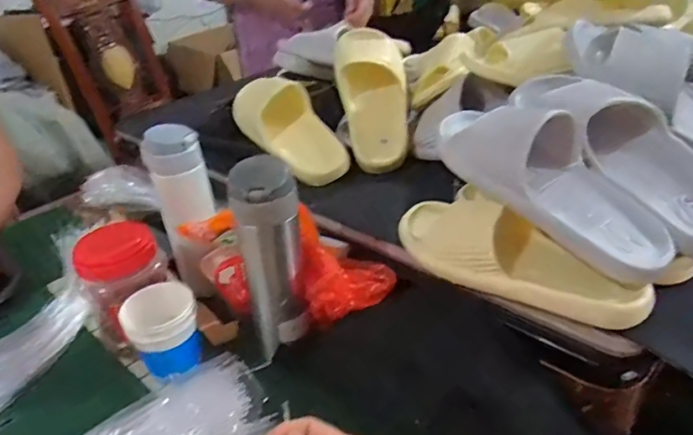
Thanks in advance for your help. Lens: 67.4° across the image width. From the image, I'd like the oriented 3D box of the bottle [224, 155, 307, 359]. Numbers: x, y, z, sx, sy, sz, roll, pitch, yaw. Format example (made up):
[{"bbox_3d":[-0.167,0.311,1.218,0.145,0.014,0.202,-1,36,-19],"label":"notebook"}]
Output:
[{"bbox_3d":[-0.075,0.041,0.536,0.066,0.192,0.058,-10,32,-8],"label":"bottle"}]

